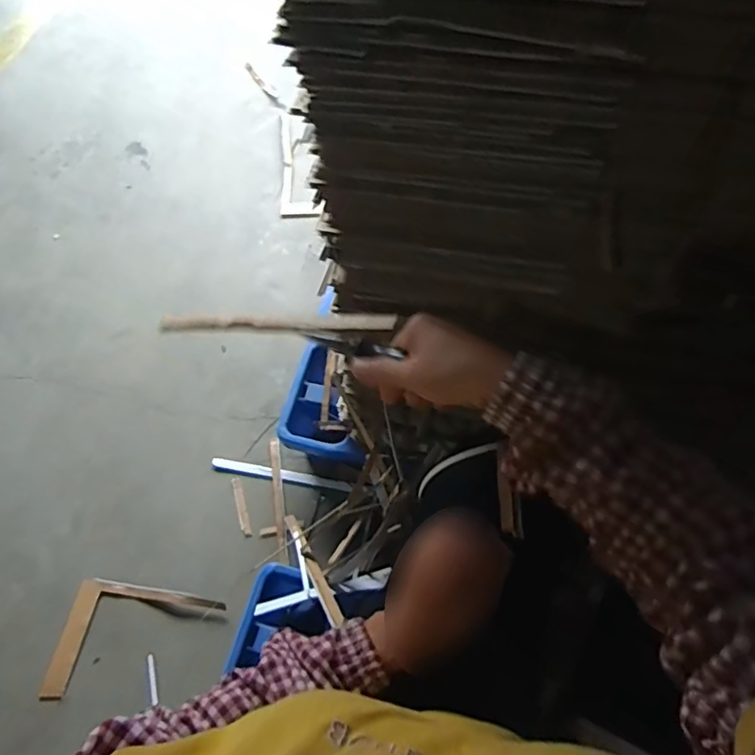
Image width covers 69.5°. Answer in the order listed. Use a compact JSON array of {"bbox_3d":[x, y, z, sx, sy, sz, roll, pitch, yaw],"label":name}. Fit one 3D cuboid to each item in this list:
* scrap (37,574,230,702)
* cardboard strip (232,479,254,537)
[{"bbox_3d":[-0.419,0.461,0.934,0.268,0.021,0.191,7,62,6],"label":"scrap"},{"bbox_3d":[-0.266,0.253,1.062,0.017,0.004,0.122,-16,59,-12],"label":"cardboard strip"}]

